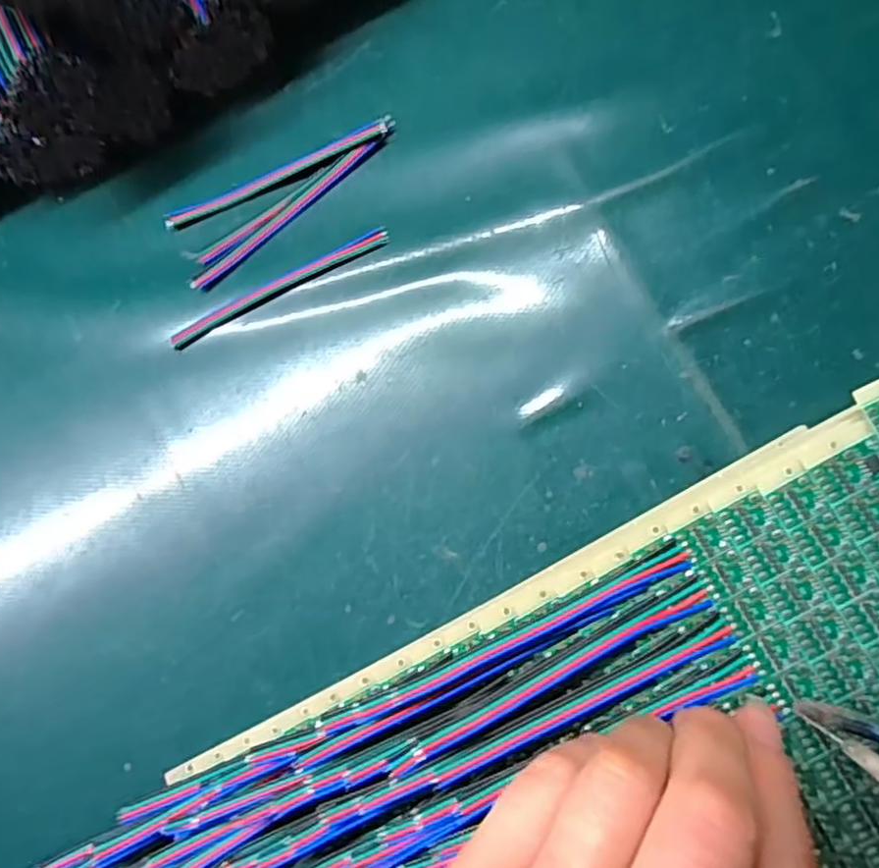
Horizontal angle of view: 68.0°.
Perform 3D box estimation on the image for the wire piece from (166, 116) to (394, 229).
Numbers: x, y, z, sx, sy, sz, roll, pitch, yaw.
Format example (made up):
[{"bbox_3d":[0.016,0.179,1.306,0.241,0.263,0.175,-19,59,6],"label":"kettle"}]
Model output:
[{"bbox_3d":[-0.066,-0.108,0.267,0.100,0.007,0.009,-21,81,3],"label":"wire piece"}]

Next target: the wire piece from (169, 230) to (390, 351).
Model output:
[{"bbox_3d":[-0.065,-0.059,0.262,0.096,0.004,0.008,-27,80,2],"label":"wire piece"}]

